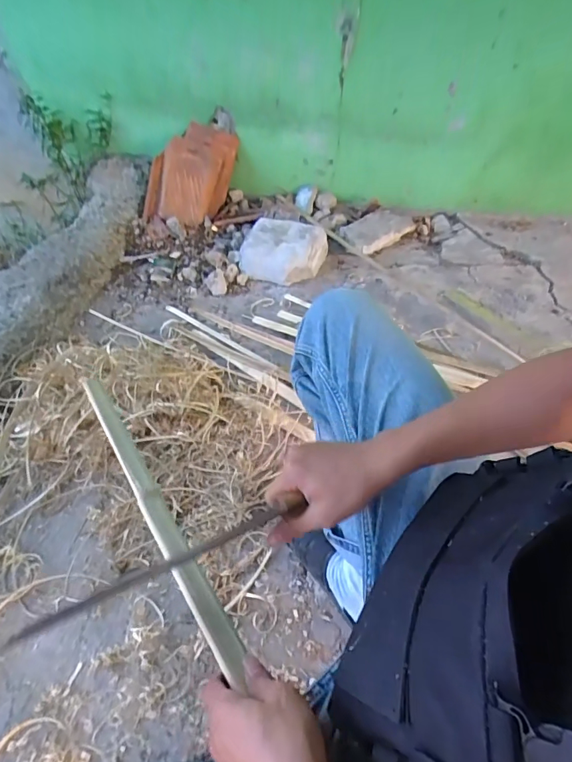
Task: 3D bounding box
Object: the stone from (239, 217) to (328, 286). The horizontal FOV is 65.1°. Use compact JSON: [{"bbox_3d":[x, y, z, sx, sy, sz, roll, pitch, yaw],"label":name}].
[{"bbox_3d":[-0.010,-0.400,1.380,0.248,0.109,0.205,10,48,9],"label":"stone"}]

